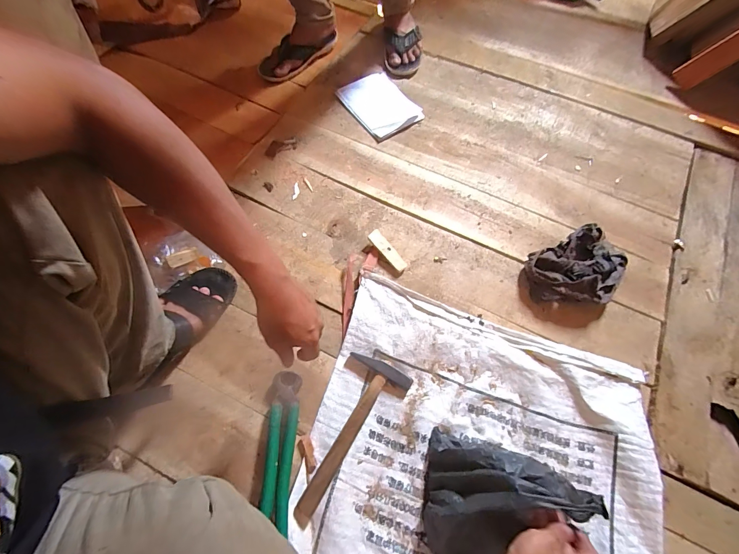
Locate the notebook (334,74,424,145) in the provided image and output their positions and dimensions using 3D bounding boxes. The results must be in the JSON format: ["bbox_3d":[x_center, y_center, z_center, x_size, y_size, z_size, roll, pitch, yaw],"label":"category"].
[{"bbox_3d":[0.023,-0.444,0.858,0.150,0.015,0.205,-31,71,-14],"label":"notebook"}]

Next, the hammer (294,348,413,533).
[{"bbox_3d":[-0.048,0.249,0.548,0.106,0.028,0.269,35,70,12],"label":"hammer"}]

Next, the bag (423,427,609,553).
[{"bbox_3d":[0.180,0.333,0.461,0.194,0.125,0.173,16,67,5],"label":"bag"}]

